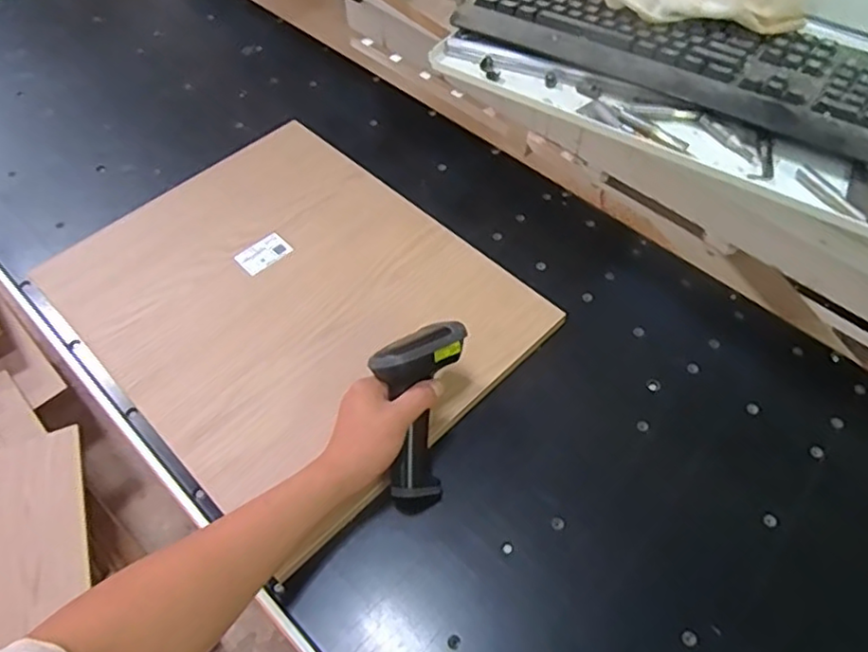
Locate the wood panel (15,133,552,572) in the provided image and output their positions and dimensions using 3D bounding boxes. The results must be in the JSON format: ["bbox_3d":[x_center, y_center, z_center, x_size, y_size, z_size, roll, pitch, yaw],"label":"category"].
[{"bbox_3d":[-0.167,-0.034,0.749,0.395,0.017,0.499,-40,63,-23],"label":"wood panel"}]

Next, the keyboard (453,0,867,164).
[{"bbox_3d":[0.247,-0.279,0.636,0.437,0.026,0.147,29,60,19],"label":"keyboard"}]

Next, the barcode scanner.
[{"bbox_3d":[-0.016,0.088,0.611,0.083,0.053,0.181,2,91,4],"label":"barcode scanner"}]

